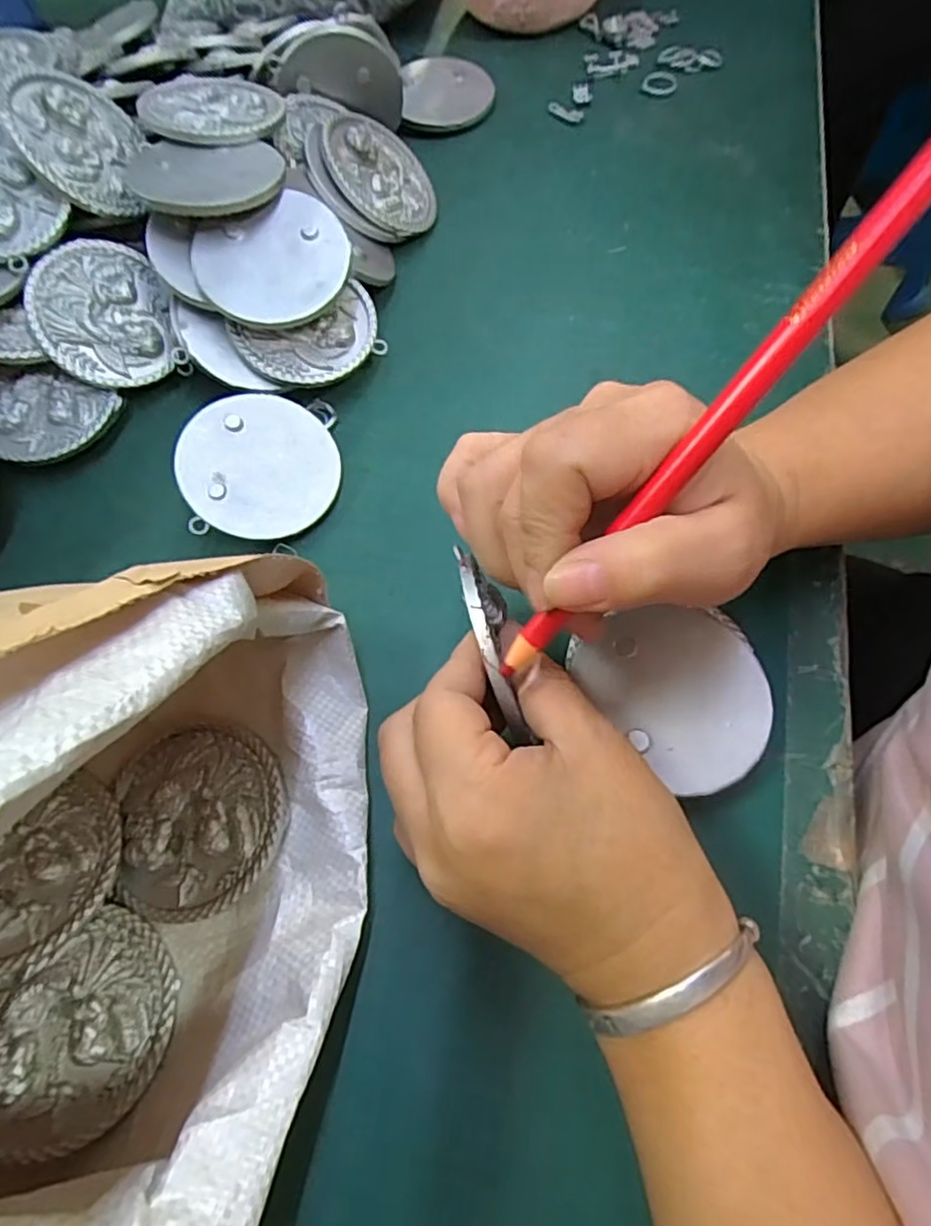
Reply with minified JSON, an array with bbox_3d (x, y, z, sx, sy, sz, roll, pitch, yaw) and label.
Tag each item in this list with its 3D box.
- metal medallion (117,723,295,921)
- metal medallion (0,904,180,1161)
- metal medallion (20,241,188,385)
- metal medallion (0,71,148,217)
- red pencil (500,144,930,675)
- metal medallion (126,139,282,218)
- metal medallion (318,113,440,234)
[{"bbox_3d":[-0.101,0.077,0.250,0.064,0.004,0.069,-10,66,-1],"label":"metal medallion"},{"bbox_3d":[-0.136,0.142,0.218,0.073,0.006,0.062,-22,66,-22],"label":"metal medallion"},{"bbox_3d":[-0.187,-0.154,0.336,0.064,0.005,0.072,-10,93,-25],"label":"metal medallion"},{"bbox_3d":[-0.192,-0.235,0.326,0.062,0.008,0.070,-20,92,-42],"label":"metal medallion"},{"bbox_3d":[0.061,-0.044,0.171,0.008,0.007,0.164,46,111,20],"label":"red pencil"},{"bbox_3d":[-0.125,-0.212,0.315,0.071,0.006,0.063,-4,57,-4],"label":"metal medallion"},{"bbox_3d":[-0.050,-0.257,0.377,0.076,0.006,0.069,44,57,-18],"label":"metal medallion"}]

